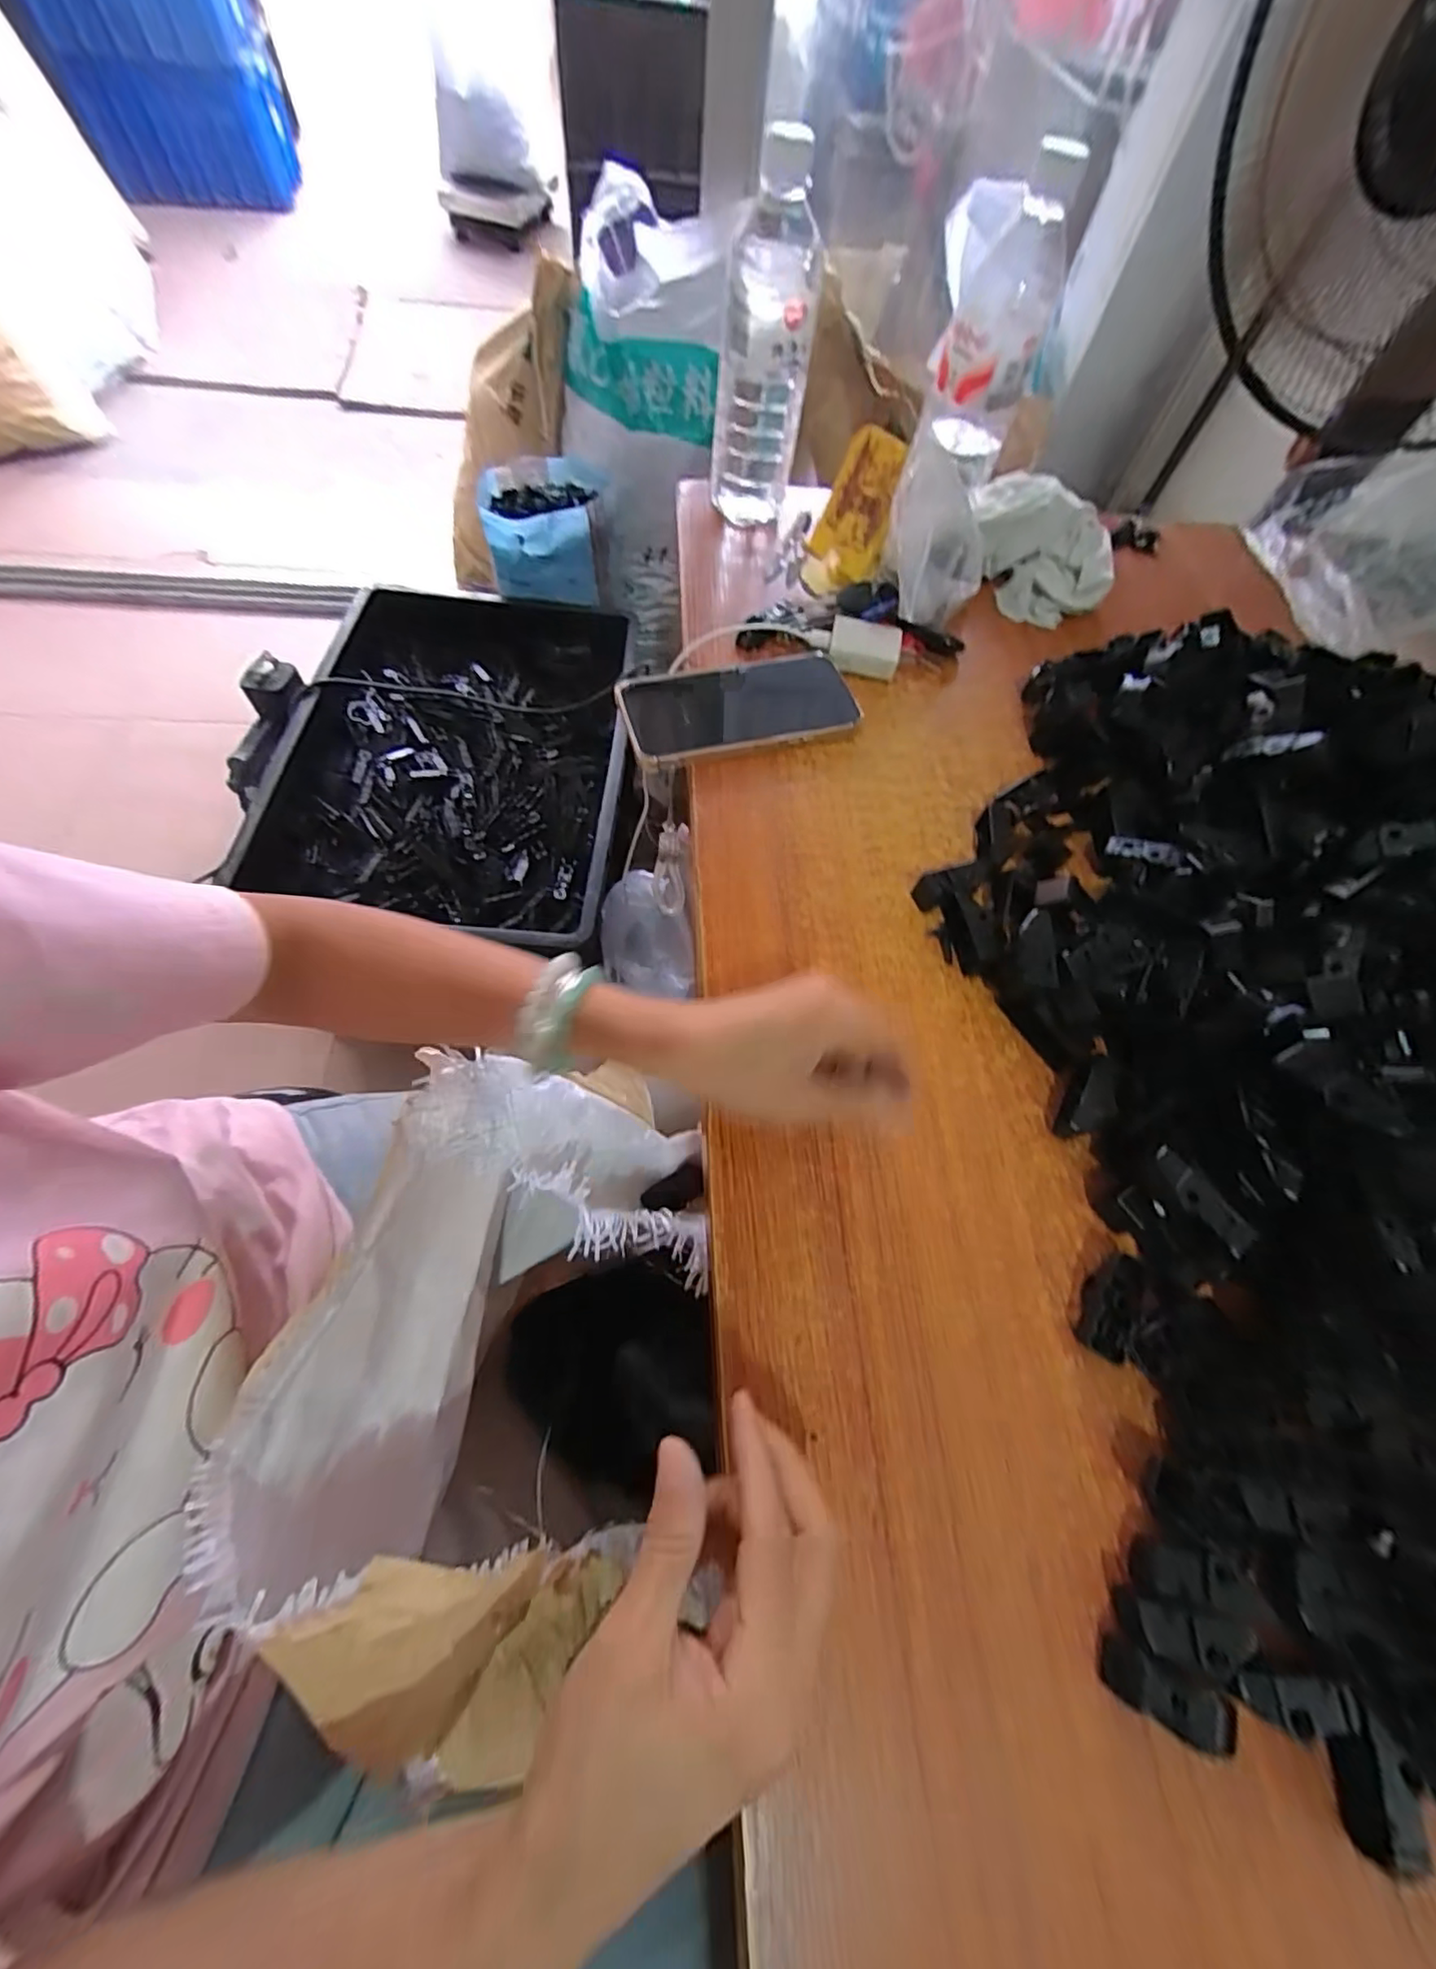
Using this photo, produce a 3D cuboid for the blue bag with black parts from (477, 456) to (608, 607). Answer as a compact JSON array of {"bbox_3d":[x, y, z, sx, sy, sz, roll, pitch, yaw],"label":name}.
[{"bbox_3d":[-0.260,-0.695,0.953,0.180,0.110,0.183,2,62,-4],"label":"blue bag with black parts"}]

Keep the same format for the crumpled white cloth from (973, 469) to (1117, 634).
[{"bbox_3d":[0.276,-0.390,0.545,0.093,0.057,0.146,-18,66,-14],"label":"crumpled white cloth"}]

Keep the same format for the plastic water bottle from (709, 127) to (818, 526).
[{"bbox_3d":[0.034,-0.484,0.491,0.070,0.216,0.055,0,63,-5],"label":"plastic water bottle"}]

